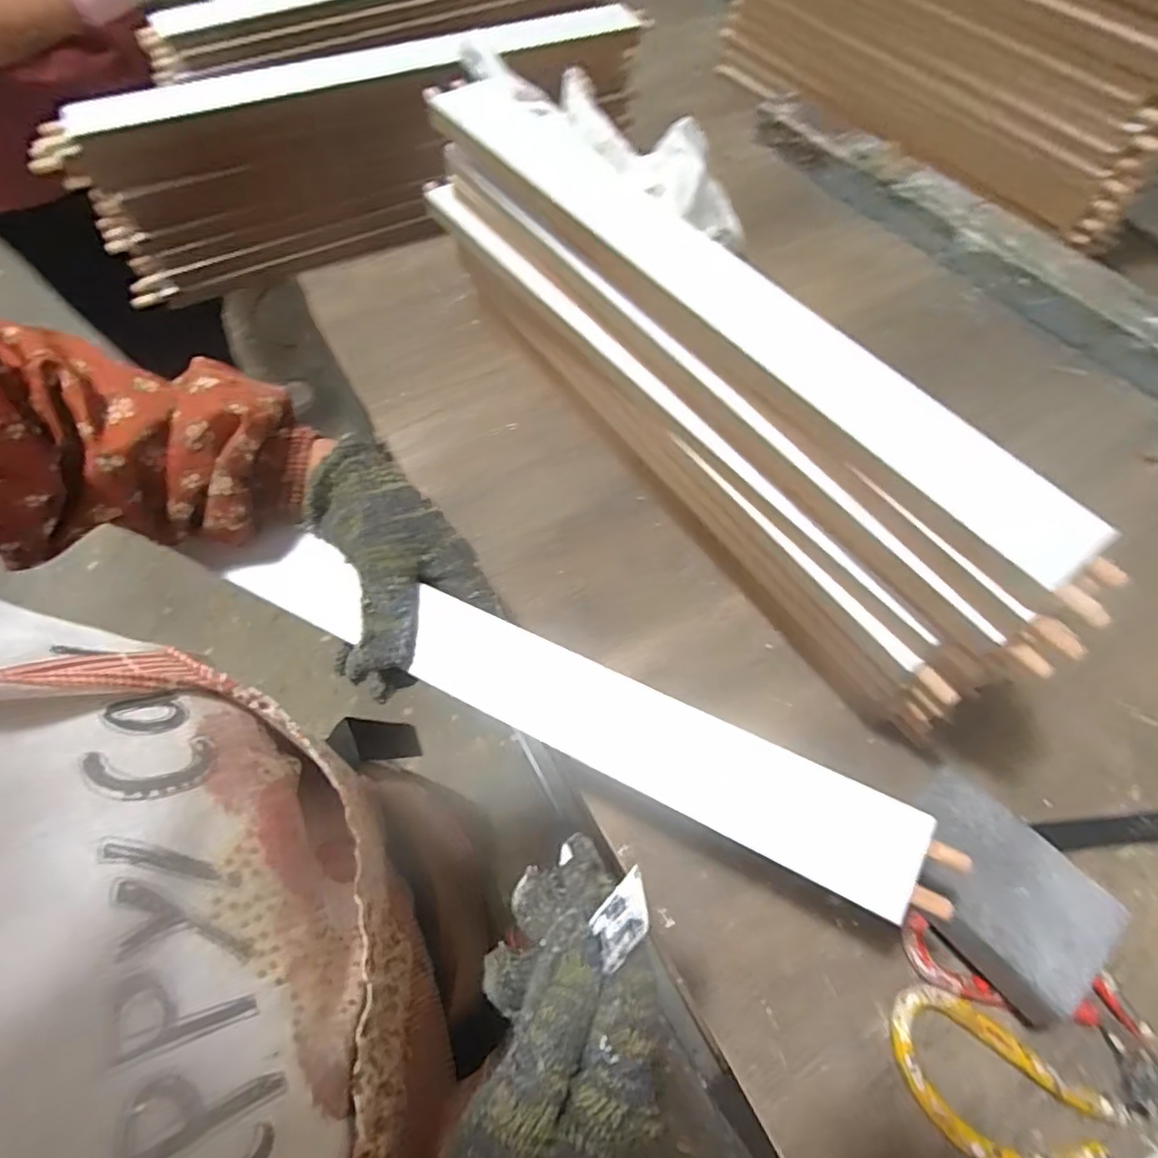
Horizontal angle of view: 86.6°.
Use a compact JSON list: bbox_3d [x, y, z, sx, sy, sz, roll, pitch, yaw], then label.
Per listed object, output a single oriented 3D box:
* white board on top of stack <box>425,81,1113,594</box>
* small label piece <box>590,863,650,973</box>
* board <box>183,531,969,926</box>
[{"bbox_3d":[0.070,-0.168,0.337,0.051,0.019,0.452,-32,66,-16],"label":"white board on top of stack"},{"bbox_3d":[0.016,0.119,0.216,0.004,0.034,0.017,9,30,-42],"label":"small label piece"},{"bbox_3d":[-0.017,0.057,0.308,0.373,0.009,0.045,22,82,17],"label":"board"}]

